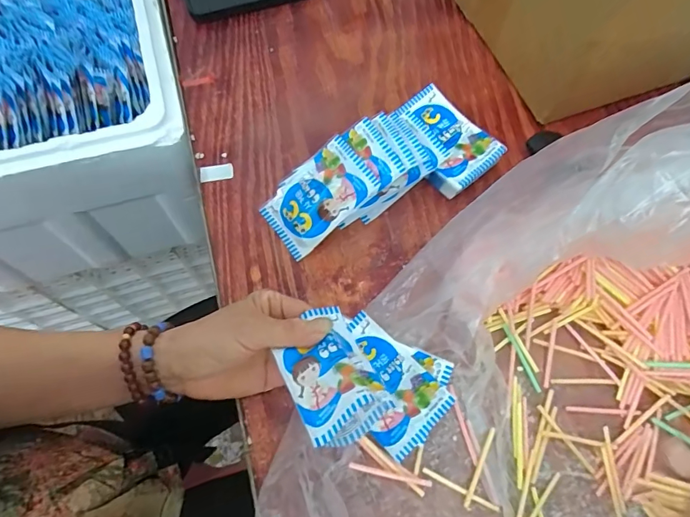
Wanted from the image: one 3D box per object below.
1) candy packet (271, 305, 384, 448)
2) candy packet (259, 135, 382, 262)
[{"bbox_3d":[-0.014,0.076,0.297,0.052,0.025,0.098,-40,38,4],"label":"candy packet"},{"bbox_3d":[-0.025,-0.054,0.409,0.101,0.007,0.064,-41,75,12],"label":"candy packet"}]

